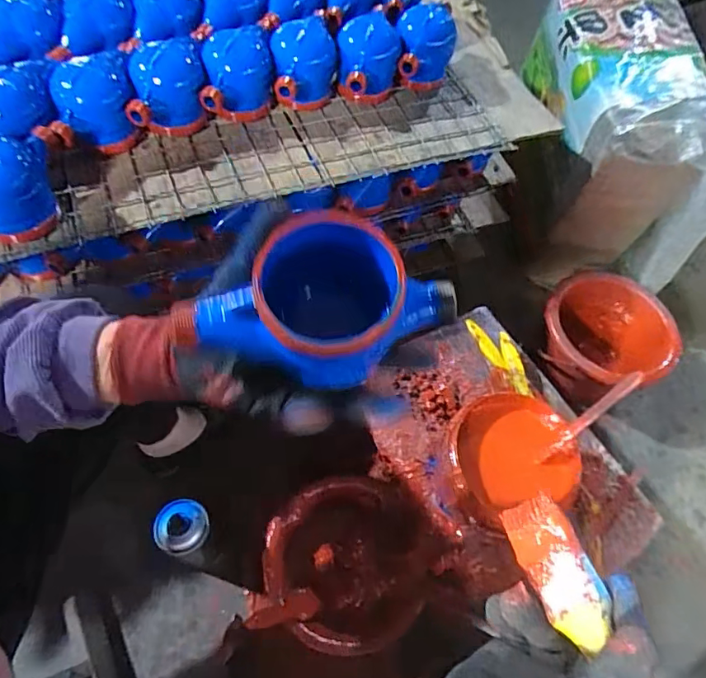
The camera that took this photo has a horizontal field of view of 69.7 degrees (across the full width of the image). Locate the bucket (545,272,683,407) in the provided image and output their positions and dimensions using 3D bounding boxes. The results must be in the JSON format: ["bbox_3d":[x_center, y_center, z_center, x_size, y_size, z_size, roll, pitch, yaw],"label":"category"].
[{"bbox_3d":[0.435,0.009,0.908,0.204,0.157,0.214,3,61,-5],"label":"bucket"}]

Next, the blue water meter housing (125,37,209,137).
[{"bbox_3d":[-0.217,-0.287,0.598,0.091,0.076,0.094,-12,63,-12],"label":"blue water meter housing"}]

